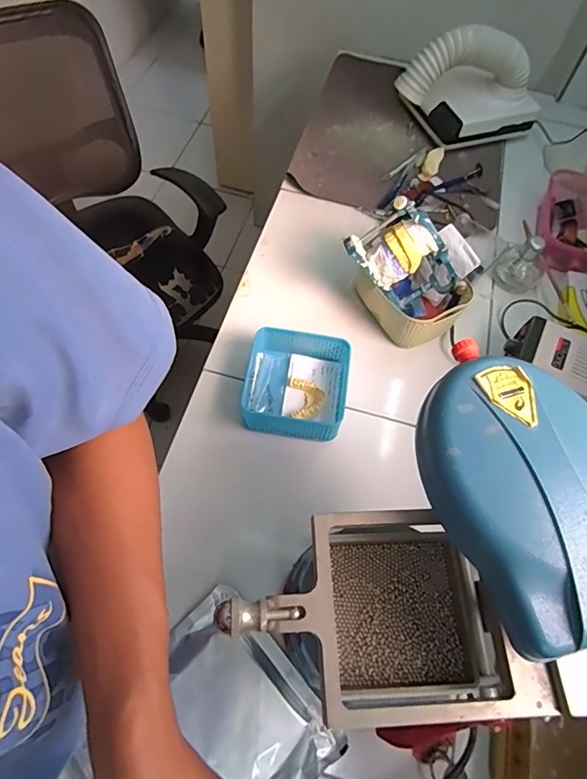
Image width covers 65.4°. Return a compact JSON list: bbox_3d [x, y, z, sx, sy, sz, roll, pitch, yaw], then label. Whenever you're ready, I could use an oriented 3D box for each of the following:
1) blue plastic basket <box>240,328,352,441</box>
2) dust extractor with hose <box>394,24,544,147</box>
[{"bbox_3d":[0.005,-0.005,0.619,0.136,0.063,0.132,8,63,0],"label":"blue plastic basket"},{"bbox_3d":[0.330,-0.554,0.846,0.268,0.172,0.119,-19,66,-13],"label":"dust extractor with hose"}]

